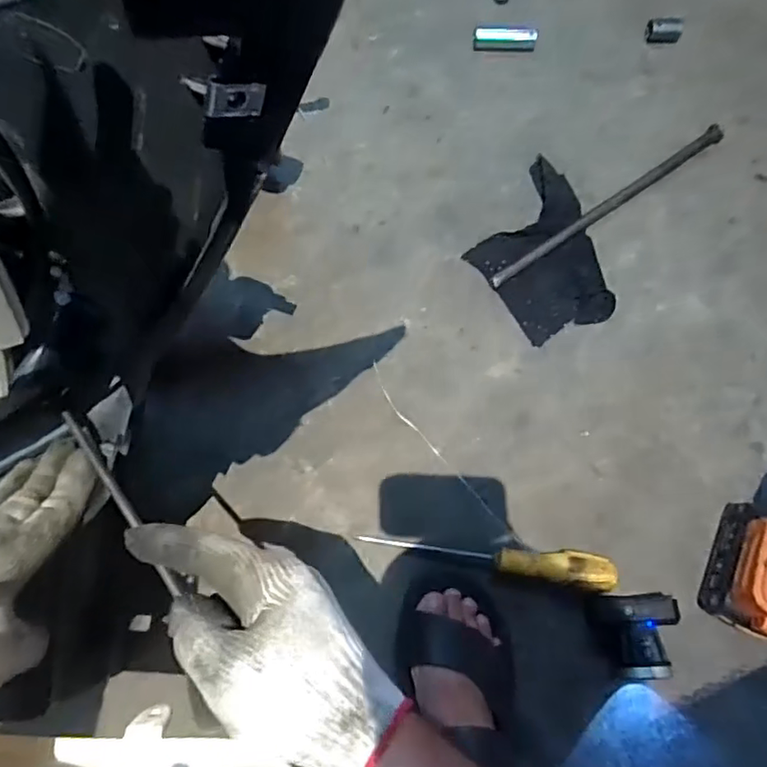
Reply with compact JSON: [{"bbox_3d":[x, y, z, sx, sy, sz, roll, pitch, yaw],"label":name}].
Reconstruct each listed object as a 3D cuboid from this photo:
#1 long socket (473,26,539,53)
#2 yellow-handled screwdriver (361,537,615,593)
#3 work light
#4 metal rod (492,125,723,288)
[{"bbox_3d":[0.152,-0.430,0.729,0.076,0.021,0.023,3,74,0],"label":"long socket"},{"bbox_3d":[0.099,0.156,0.544,0.234,0.024,0.031,11,74,2],"label":"yellow-handled screwdriver"},{"bbox_3d":[0.225,0.224,0.521,0.069,0.051,0.072,-4,74,-2],"label":"work light"},{"bbox_3d":[0.262,-0.208,0.662,0.341,0.016,0.018,-35,77,-10],"label":"metal rod"}]

